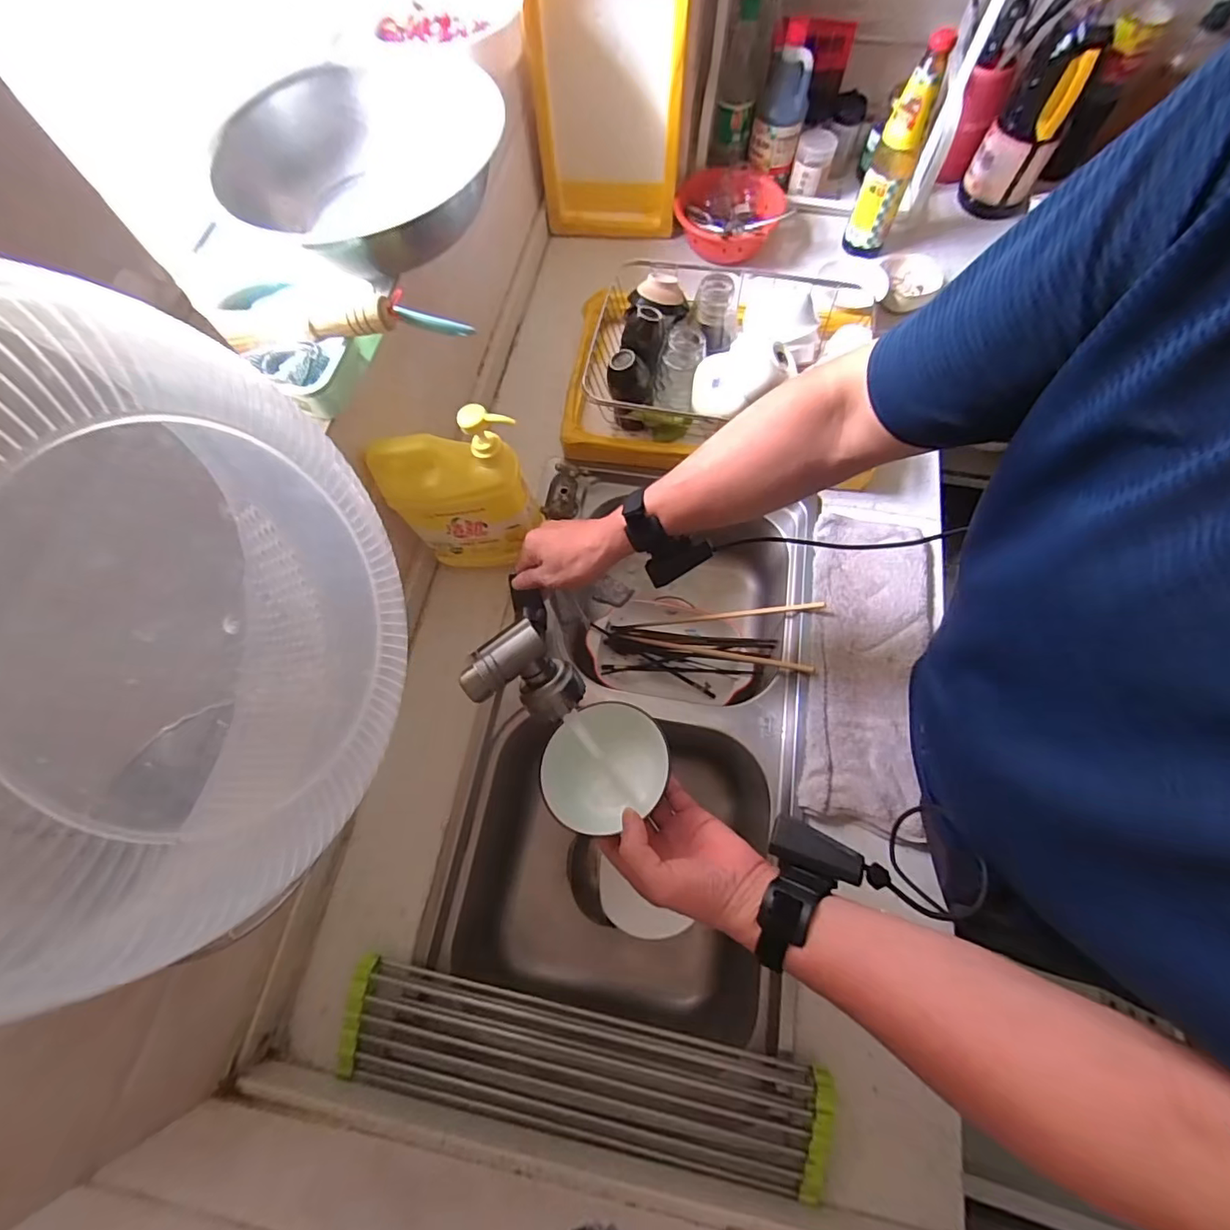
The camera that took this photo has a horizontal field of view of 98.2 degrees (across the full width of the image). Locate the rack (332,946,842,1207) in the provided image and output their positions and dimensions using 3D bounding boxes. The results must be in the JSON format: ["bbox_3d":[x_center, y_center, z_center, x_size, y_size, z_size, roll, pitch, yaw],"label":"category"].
[{"bbox_3d":[-0.037,0.464,0.537,0.484,0.038,0.111,10,70,6],"label":"rack"}]

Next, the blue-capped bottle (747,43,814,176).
[{"bbox_3d":[0.279,-0.846,0.898,0.081,0.165,0.060,12,70,6],"label":"blue-capped bottle"}]

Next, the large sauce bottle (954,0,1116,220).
[{"bbox_3d":[0.680,-0.812,0.848,0.110,0.296,0.087,26,72,11],"label":"large sauce bottle"}]

